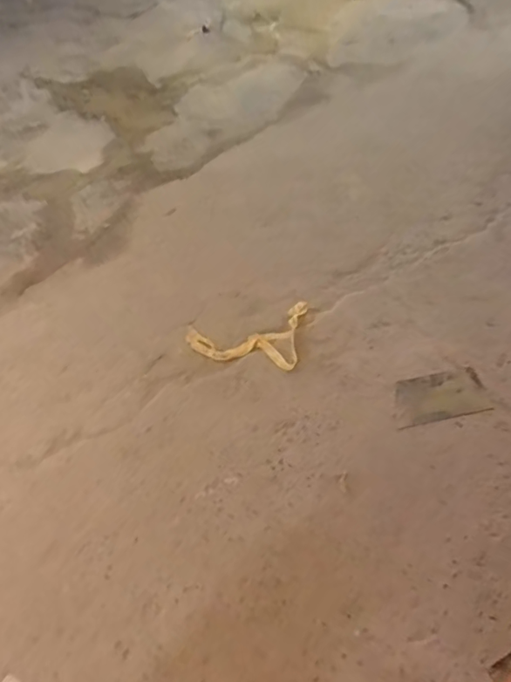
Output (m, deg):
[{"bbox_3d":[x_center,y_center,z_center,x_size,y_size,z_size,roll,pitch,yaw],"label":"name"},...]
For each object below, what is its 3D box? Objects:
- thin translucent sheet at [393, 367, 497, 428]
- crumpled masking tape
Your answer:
[{"bbox_3d":[0.276,0.083,0.789,0.139,0.007,0.073,-10,56,-5],"label":"thin translucent sheet"},{"bbox_3d":[-0.017,-0.024,0.891,0.188,0.016,0.135,7,58,9],"label":"crumpled masking tape"}]

